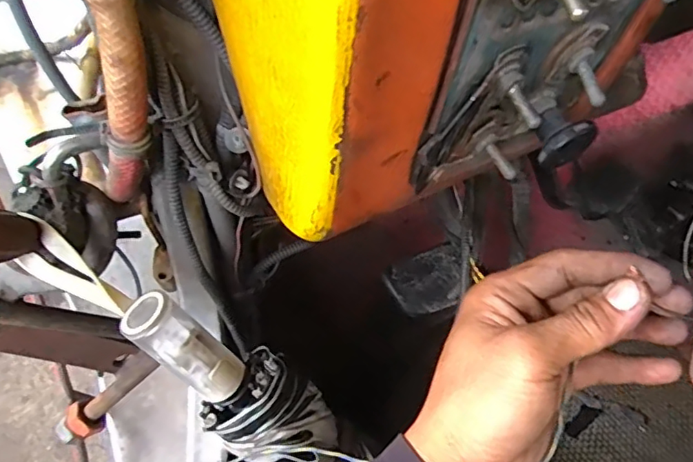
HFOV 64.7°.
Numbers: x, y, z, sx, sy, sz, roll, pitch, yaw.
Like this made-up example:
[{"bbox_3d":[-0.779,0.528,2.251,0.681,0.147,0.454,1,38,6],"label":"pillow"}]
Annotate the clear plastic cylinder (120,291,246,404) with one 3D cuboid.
[{"bbox_3d":[-0.093,0.072,0.328,0.029,0.083,0.025,-25,35,18],"label":"clear plastic cylinder"}]

